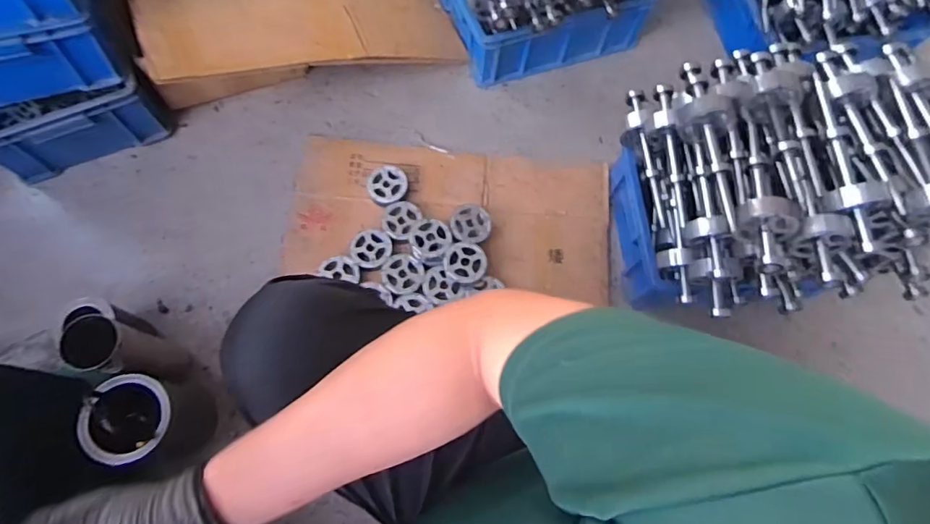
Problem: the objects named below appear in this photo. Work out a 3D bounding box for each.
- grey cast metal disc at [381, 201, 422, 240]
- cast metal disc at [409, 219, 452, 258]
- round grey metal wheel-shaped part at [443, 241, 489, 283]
[{"bbox_3d":[-0.122,-0.083,0.993,0.071,0.010,0.077,1,71,-2],"label":"grey cast metal disc"},{"bbox_3d":[-0.063,-0.044,0.967,0.075,0.017,0.073,1,71,-2],"label":"cast metal disc"},{"bbox_3d":[0.001,0.000,0.945,0.075,0.018,0.075,1,71,-2],"label":"round grey metal wheel-shaped part"}]

